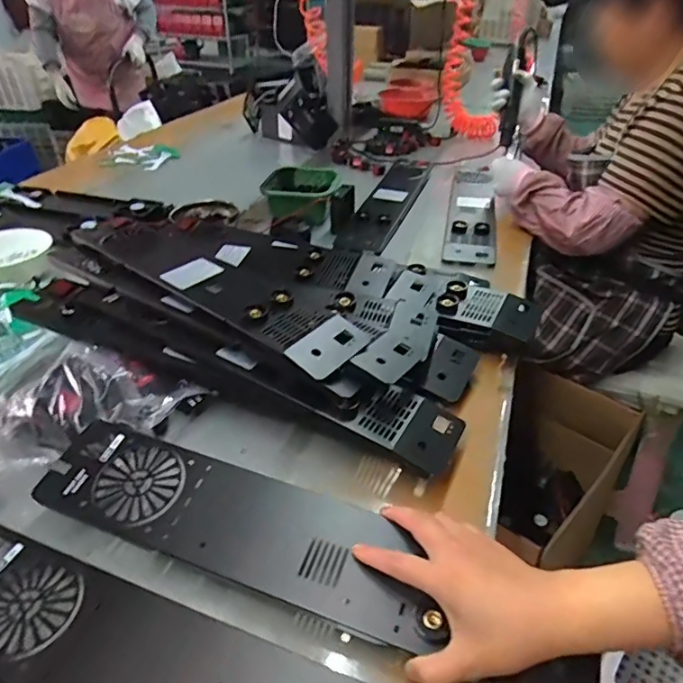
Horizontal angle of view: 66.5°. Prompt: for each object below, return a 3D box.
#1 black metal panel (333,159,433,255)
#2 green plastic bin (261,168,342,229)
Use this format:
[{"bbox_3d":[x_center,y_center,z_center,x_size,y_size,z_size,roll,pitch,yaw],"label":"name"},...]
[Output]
[{"bbox_3d":[0.107,-0.324,1.175,0.111,0.027,0.538,12,38,16],"label":"black metal panel"},{"bbox_3d":[-0.088,-0.315,1.145,0.168,0.079,0.177,4,36,5],"label":"green plastic bin"}]

